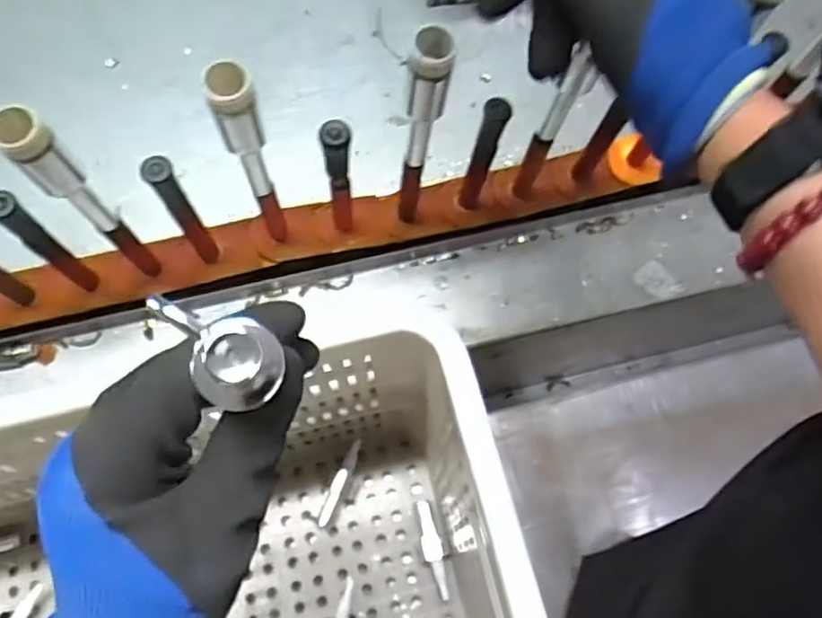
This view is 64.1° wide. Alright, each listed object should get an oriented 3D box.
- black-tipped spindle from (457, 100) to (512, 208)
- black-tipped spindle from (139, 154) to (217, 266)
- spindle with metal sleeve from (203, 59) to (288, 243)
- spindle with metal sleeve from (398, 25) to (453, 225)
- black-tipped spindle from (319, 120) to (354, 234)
[{"bbox_3d":[0.053,-0.111,0.487,0.020,0.125,0.013,14,71,3],"label":"black-tipped spindle"},{"bbox_3d":[-0.161,-0.066,0.472,0.017,0.138,0.016,-29,75,-11],"label":"black-tipped spindle"},{"bbox_3d":[-0.099,-0.088,0.433,0.024,0.197,0.021,-18,73,-8],"label":"spindle with metal sleeve"},{"bbox_3d":[0.007,-0.107,0.463,0.025,0.227,0.027,5,71,0],"label":"spindle with metal sleeve"},{"bbox_3d":[-0.051,-0.086,0.486,0.018,0.163,0.015,-5,72,-4],"label":"black-tipped spindle"}]

